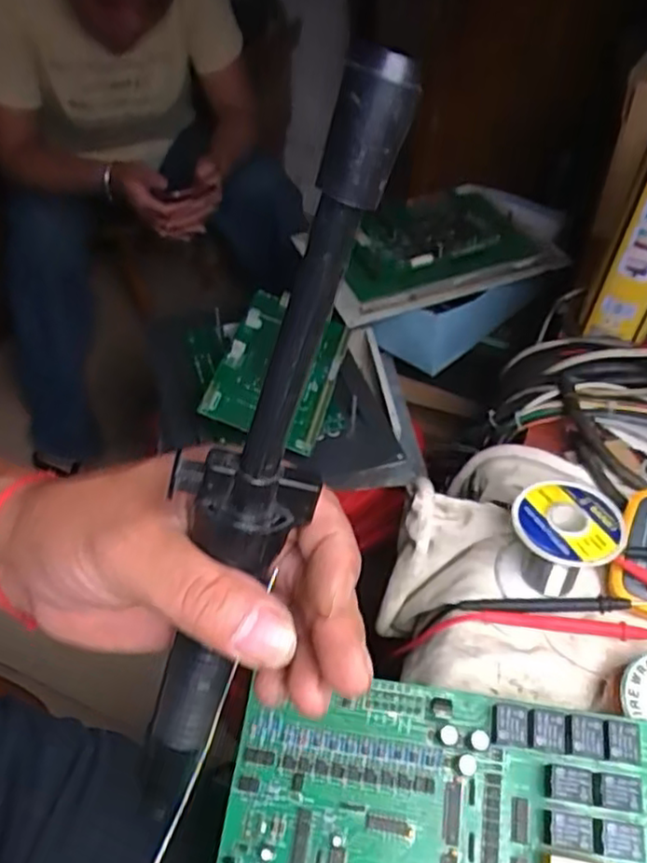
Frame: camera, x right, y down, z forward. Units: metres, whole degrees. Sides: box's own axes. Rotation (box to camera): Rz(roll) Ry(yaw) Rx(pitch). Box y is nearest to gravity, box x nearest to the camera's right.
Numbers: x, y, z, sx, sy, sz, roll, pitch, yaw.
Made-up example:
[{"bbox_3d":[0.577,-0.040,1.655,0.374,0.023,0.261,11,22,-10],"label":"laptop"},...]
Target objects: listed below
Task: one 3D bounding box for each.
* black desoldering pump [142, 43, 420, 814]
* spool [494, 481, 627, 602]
[{"bbox_3d":[-0.028,0.028,0.222,0.030,0.278,0.025,35,31,27],"label":"black desoldering pump"},{"bbox_3d":[0.149,0.074,0.428,0.063,0.064,0.060,1,48,-1],"label":"spool"}]

